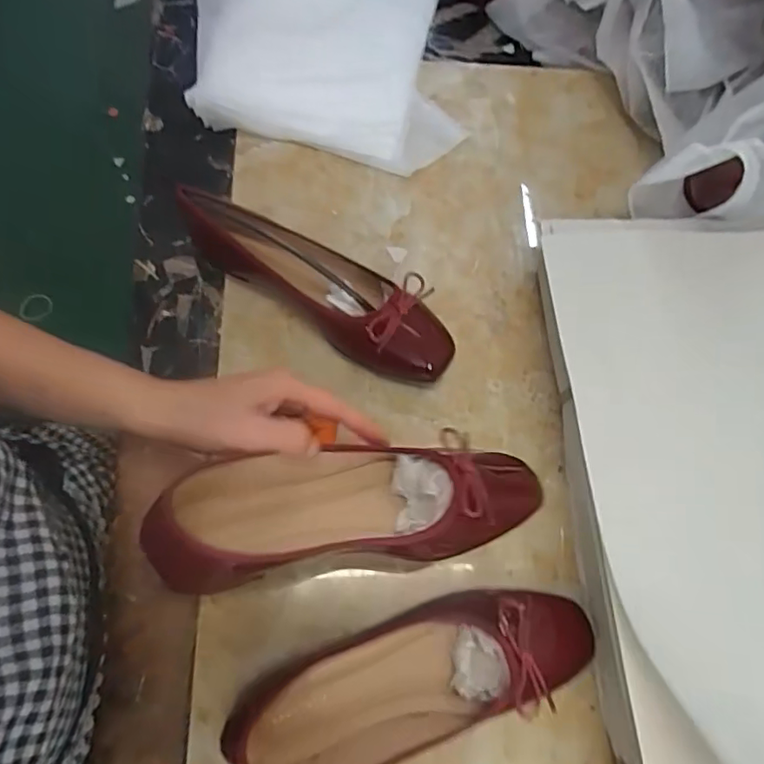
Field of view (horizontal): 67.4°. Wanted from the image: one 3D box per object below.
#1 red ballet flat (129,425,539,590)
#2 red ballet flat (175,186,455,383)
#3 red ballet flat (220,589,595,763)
[{"bbox_3d":[-0.015,0.075,0.361,0.242,0.059,0.079,-4,69,-14],"label":"red ballet flat"},{"bbox_3d":[-0.050,-0.084,0.483,0.242,0.077,0.070,31,69,7],"label":"red ballet flat"},{"bbox_3d":[0.025,0.196,0.376,0.244,0.056,0.085,-18,71,-12],"label":"red ballet flat"}]

